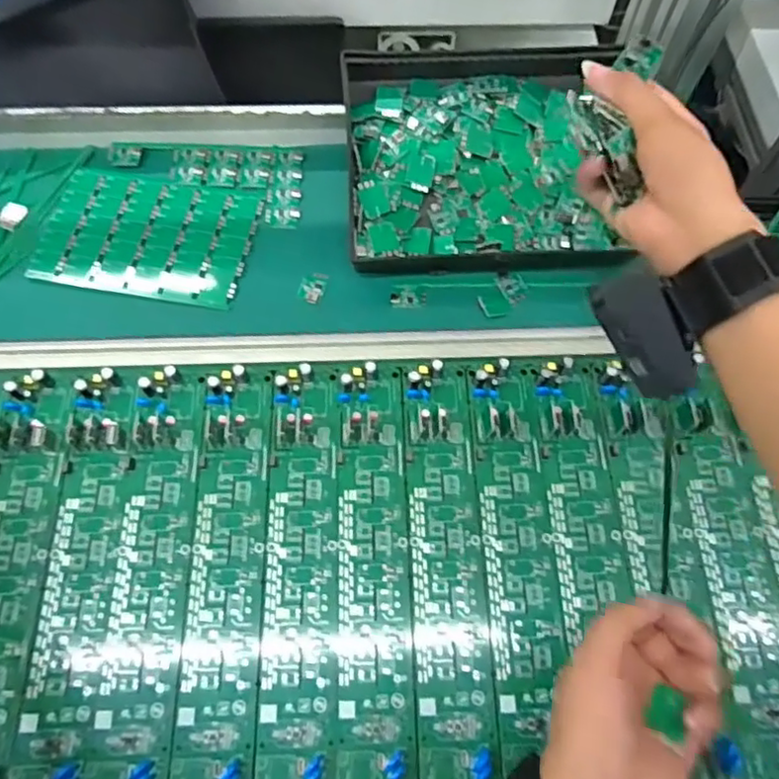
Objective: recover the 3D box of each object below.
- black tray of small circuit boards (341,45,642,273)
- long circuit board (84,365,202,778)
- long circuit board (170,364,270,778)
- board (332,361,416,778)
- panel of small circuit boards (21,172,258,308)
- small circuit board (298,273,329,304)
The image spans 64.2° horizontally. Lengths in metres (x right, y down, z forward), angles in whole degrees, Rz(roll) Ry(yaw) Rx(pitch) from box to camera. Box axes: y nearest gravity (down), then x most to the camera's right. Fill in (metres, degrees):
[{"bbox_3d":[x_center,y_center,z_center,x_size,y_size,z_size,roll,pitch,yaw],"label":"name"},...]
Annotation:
[{"bbox_3d":[0.072,-0.183,0.492,0.206,0.026,0.172,-3,85,-4],"label":"black tray of small circuit boards"},{"bbox_3d":[-0.154,0.116,0.400,0.048,0.014,0.273,-1,69,-2],"label":"long circuit board"},{"bbox_3d":[-0.106,0.114,0.403,0.050,0.011,0.271,-2,69,-2],"label":"long circuit board"},{"bbox_3d":[-0.012,0.111,0.411,0.049,0.016,0.276,-1,69,-2],"label":"board"},{"bbox_3d":[-0.192,-0.123,0.499,0.162,0.007,0.107,10,70,2],"label":"panel of small circuit boards"},{"bbox_3d":[-0.060,-0.080,0.481,0.020,0.004,0.026,13,70,4],"label":"small circuit board"}]

